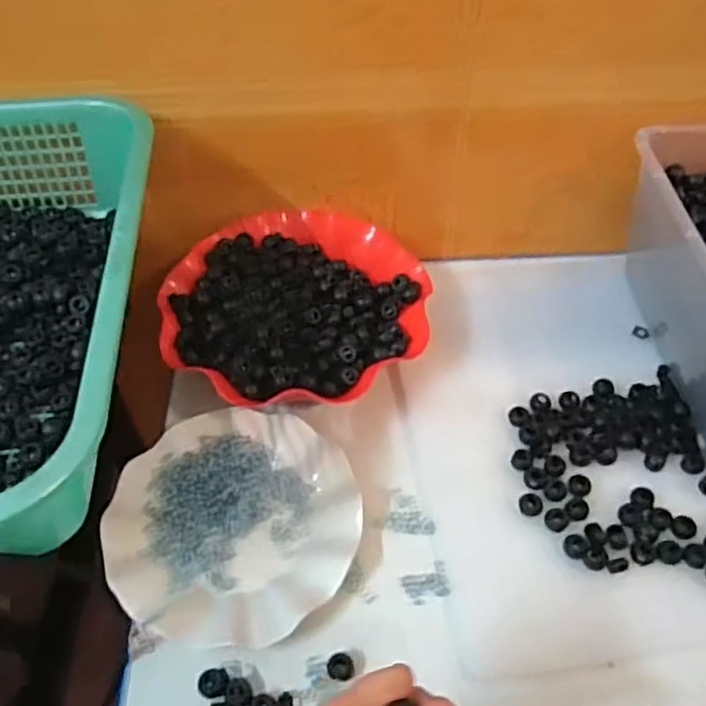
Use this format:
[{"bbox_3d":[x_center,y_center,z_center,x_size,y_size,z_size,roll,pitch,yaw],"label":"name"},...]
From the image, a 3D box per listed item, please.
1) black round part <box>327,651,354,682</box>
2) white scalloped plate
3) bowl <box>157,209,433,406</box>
[{"bbox_3d":[-0.008,0.204,0.443,0.017,0.009,0.015,-8,50,-7],"label":"black round part"},{"bbox_3d":[-0.086,0.121,0.503,0.177,0.025,0.177,0,49,0],"label":"white scalloped plate"},{"bbox_3d":[-0.052,-0.037,0.604,0.217,0.057,0.211,0,49,0],"label":"bowl"}]

